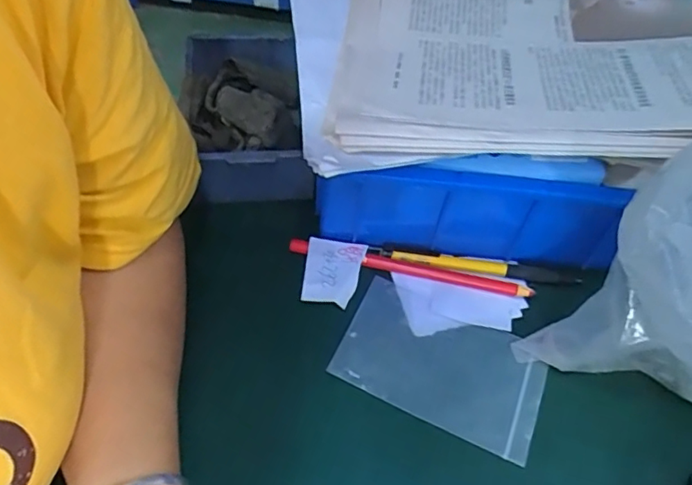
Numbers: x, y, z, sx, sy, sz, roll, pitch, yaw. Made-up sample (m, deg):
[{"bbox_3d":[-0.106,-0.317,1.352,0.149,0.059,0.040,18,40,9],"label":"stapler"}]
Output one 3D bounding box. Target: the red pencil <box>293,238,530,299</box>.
[{"bbox_3d":[0.043,0.018,0.381,0.166,0.008,0.009,12,51,4],"label":"red pencil"}]

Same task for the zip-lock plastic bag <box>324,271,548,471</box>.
[{"bbox_3d":[0.059,0.074,0.340,0.123,0.004,0.075,23,52,12],"label":"zip-lock plastic bag"}]

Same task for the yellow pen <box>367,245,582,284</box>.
[{"bbox_3d":[0.089,0.016,0.383,0.144,0.010,0.011,9,51,1],"label":"yellow pen"}]

